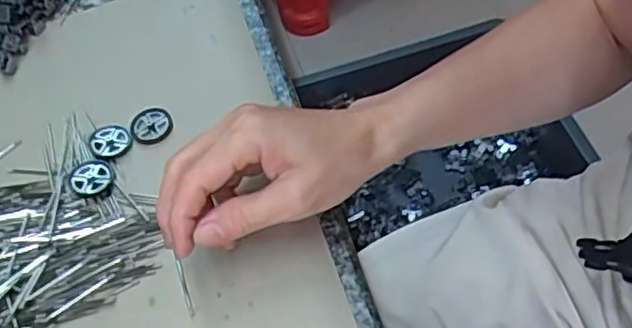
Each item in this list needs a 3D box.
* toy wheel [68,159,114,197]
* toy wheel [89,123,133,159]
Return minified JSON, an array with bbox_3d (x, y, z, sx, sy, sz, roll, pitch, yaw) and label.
[{"bbox_3d":[-0.142,0.009,0.415,0.027,0.006,0.025,-4,54,6],"label":"toy wheel"},{"bbox_3d":[-0.136,-0.016,0.433,0.027,0.005,0.025,-4,54,6],"label":"toy wheel"}]

